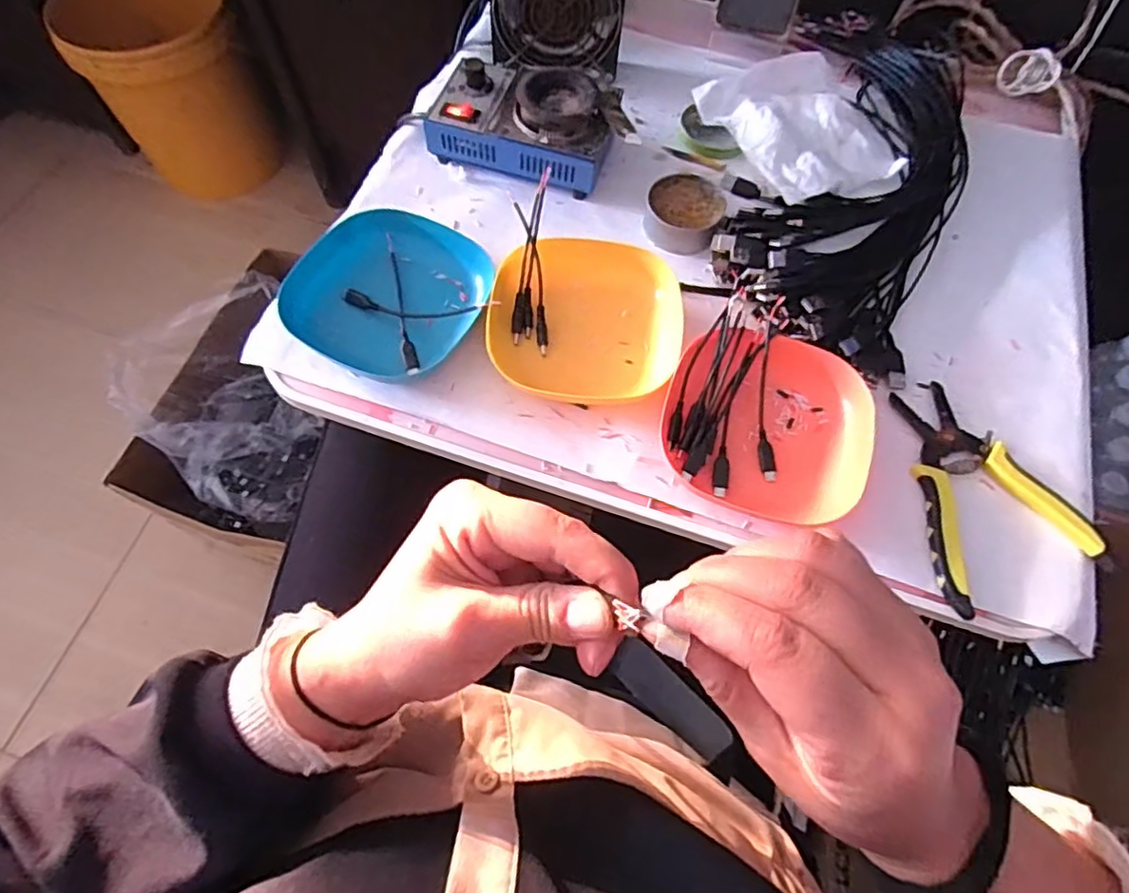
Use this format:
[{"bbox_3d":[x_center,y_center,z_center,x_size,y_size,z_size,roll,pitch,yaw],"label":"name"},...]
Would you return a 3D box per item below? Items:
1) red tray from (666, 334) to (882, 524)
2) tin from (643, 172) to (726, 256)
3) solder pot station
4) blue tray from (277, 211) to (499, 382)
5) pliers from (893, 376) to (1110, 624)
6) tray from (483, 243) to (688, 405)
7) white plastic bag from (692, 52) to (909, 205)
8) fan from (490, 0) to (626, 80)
[{"bbox_3d":[0.142,-0.020,0.442,0.135,0.031,0.136,18,67,7],"label":"red tray"},{"bbox_3d":[0.100,-0.196,0.529,0.062,0.024,0.066,1,66,-1],"label":"tin"},{"bbox_3d":[-0.035,-0.282,0.546,0.151,0.063,0.093,18,67,7],"label":"solder pot station"},{"bbox_3d":[-0.131,-0.120,0.477,0.128,0.032,0.139,24,67,9],"label":"blue tray"},{"bbox_3d":[0.278,0.025,0.435,0.119,0.011,0.148,-20,68,-10],"label":"pliers"},{"bbox_3d":[0.016,-0.099,0.475,0.137,0.026,0.128,9,66,2],"label":"tray"},{"bbox_3d":[0.221,-0.290,0.564,0.144,0.024,0.156,-26,69,-13],"label":"white plastic bag"},{"bbox_3d":[-0.006,-0.397,0.564,0.119,0.109,0.034,6,66,1],"label":"fan"}]

